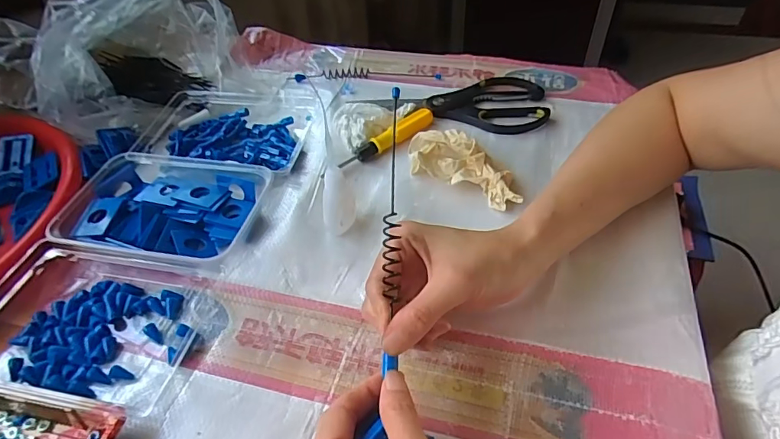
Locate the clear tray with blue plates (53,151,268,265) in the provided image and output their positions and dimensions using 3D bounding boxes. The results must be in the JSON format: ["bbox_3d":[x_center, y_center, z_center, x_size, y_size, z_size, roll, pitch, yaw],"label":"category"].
[{"bbox_3d":[-0.202,-0.007,0.414,0.165,0.035,0.116,8,48,12],"label":"clear tray with blue plates"}]

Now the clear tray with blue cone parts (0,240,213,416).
[{"bbox_3d":[-0.230,0.075,0.344,0.160,0.034,0.110,2,47,7],"label":"clear tray with blue cone parts"}]

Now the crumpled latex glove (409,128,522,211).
[{"bbox_3d":[0.064,-0.048,0.435,0.062,0.029,0.126,-29,51,-21],"label":"crumpled latex glove"}]

